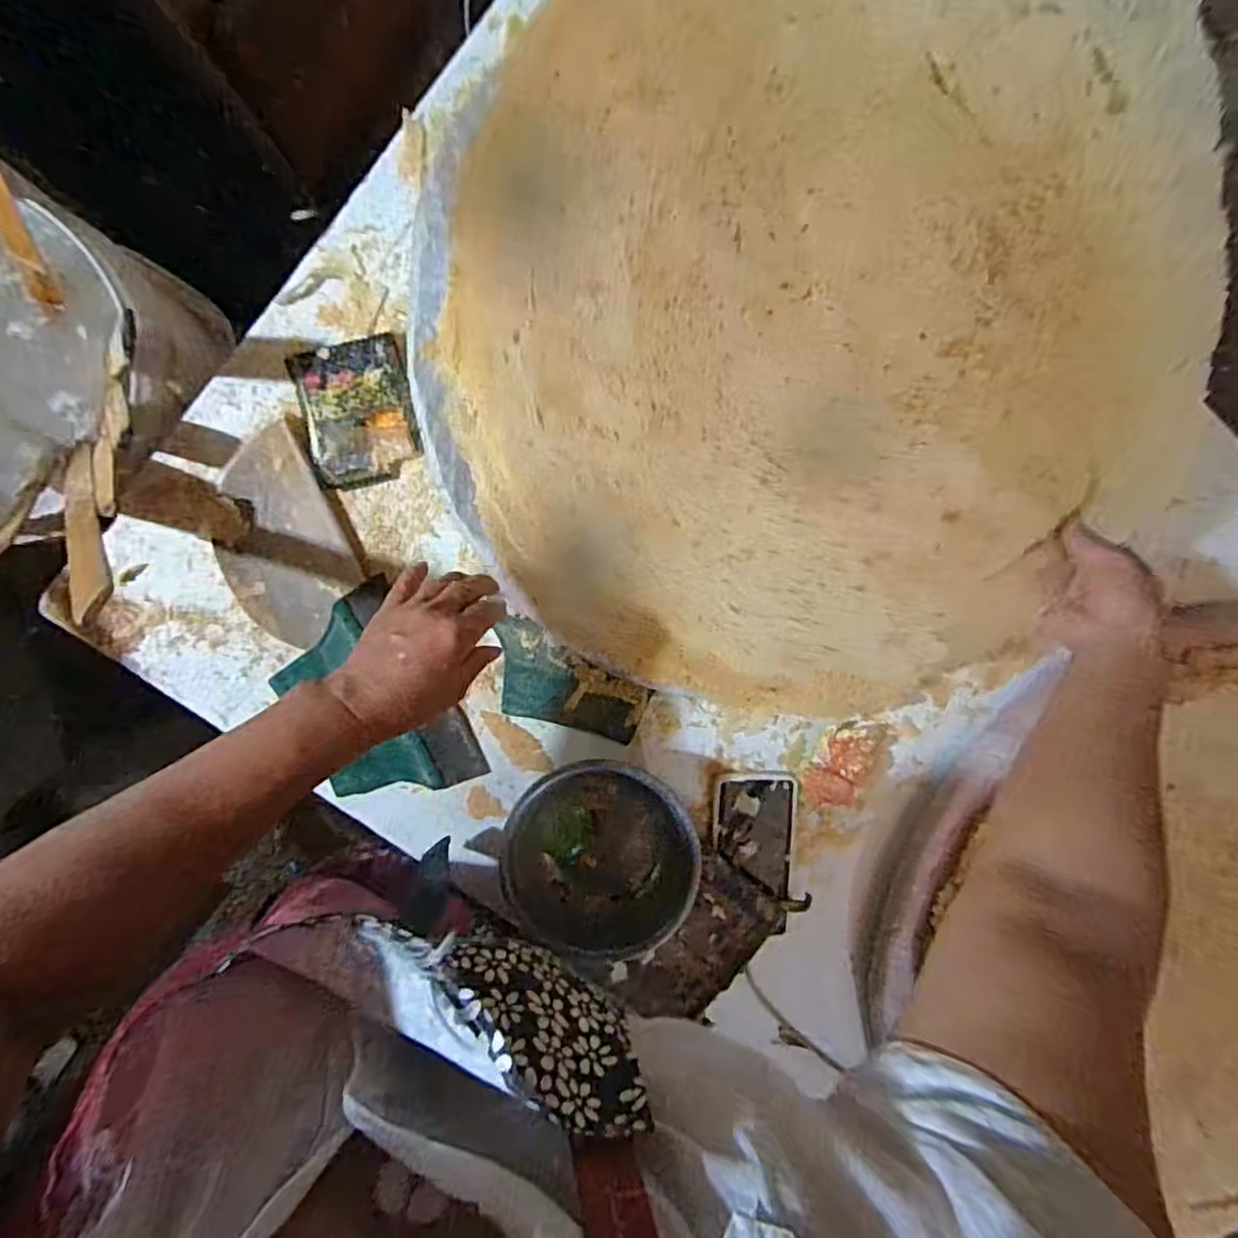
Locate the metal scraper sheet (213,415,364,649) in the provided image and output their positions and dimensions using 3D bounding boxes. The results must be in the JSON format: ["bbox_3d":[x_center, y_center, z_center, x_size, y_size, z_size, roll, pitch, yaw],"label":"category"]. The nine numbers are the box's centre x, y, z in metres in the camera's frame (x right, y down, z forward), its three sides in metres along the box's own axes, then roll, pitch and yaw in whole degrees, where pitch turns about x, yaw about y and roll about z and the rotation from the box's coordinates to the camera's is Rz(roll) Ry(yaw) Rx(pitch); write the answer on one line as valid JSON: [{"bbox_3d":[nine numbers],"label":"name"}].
[{"bbox_3d":[-0.285,-0.064,0.557,0.100,0.014,0.167,-23,98,-1],"label":"metal scraper sheet"}]

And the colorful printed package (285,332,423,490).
[{"bbox_3d":[-0.216,-0.173,0.556,0.093,0.008,0.113,-14,98,-2],"label":"colorful printed package"}]

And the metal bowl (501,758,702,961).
[{"bbox_3d":[-0.021,0.218,0.582,0.162,0.070,0.189,8,97,-5],"label":"metal bowl"}]

